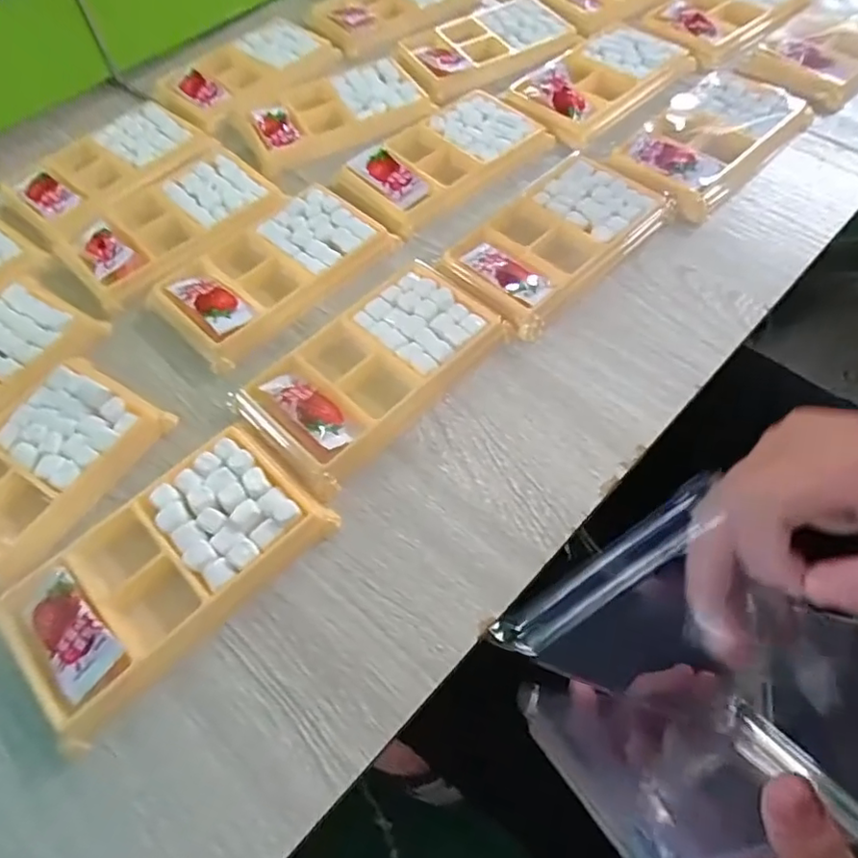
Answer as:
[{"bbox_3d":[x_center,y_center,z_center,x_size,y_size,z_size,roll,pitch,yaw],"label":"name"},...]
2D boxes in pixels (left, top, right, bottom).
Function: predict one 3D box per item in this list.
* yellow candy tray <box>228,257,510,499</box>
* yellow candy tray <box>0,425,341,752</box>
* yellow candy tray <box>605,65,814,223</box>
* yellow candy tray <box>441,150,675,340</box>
[{"bbox_3d":[-0.031,-0.036,0.315,0.080,0.012,0.134,39,68,23],"label":"yellow candy tray"},{"bbox_3d":[-0.114,0.059,0.264,0.074,0.013,0.128,39,68,23],"label":"yellow candy tray"},{"bbox_3d":[0.185,-0.198,0.397,0.087,0.012,0.148,37,67,22],"label":"yellow candy tray"},{"bbox_3d":[0.076,-0.115,0.355,0.135,0.012,0.076,-40,65,-20],"label":"yellow candy tray"}]

